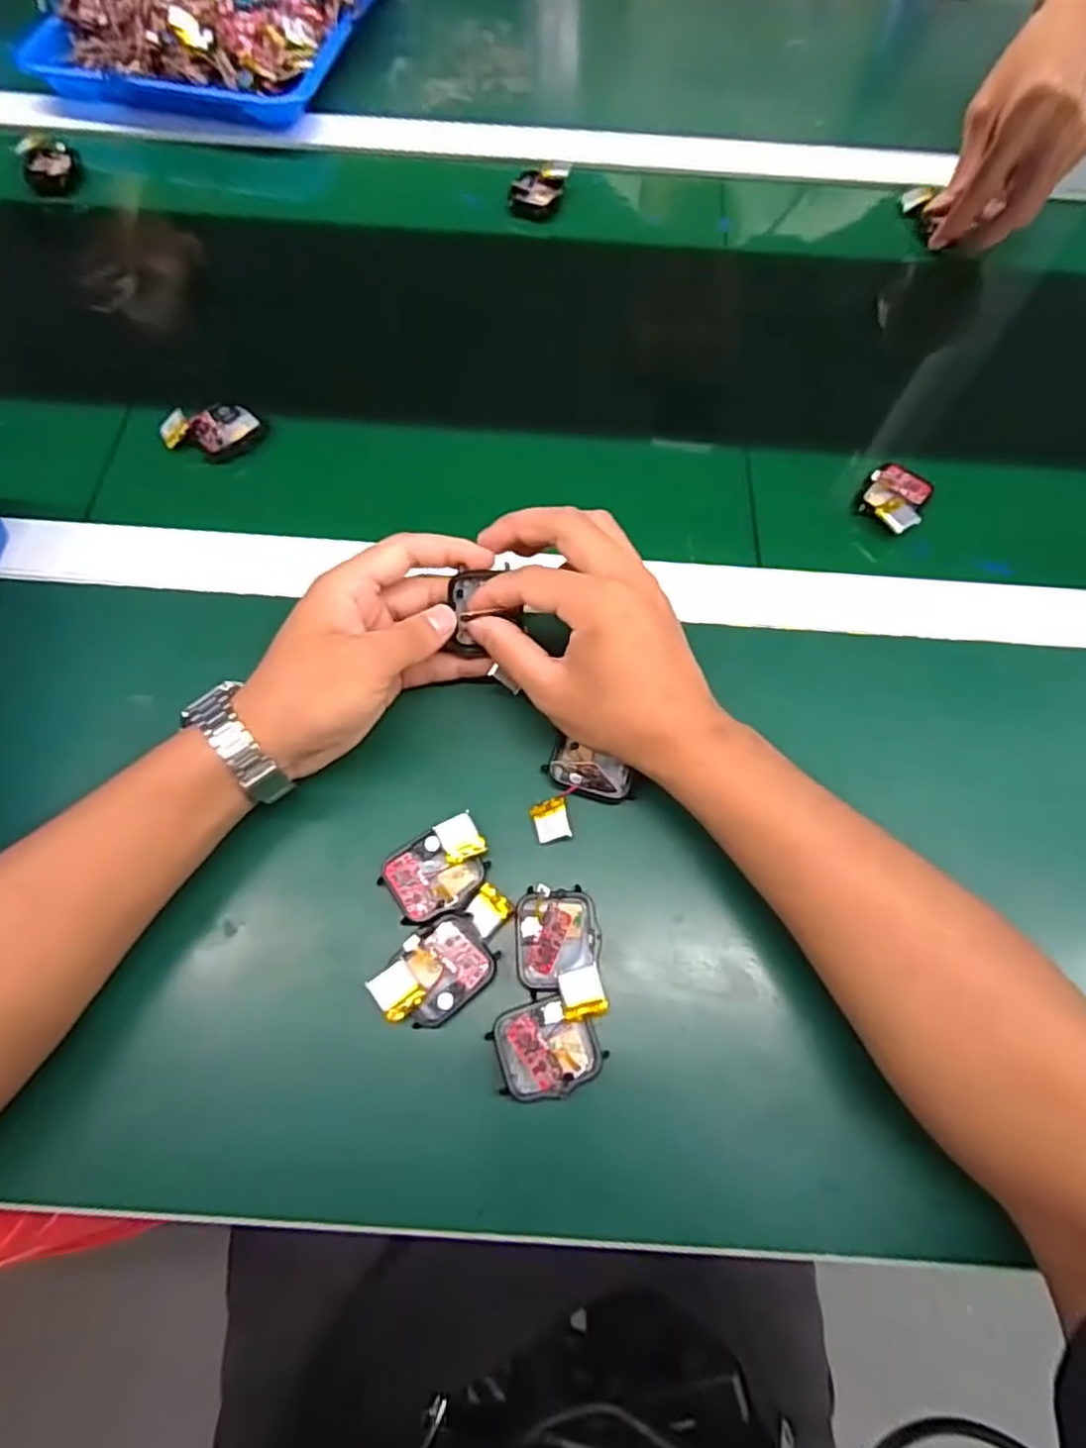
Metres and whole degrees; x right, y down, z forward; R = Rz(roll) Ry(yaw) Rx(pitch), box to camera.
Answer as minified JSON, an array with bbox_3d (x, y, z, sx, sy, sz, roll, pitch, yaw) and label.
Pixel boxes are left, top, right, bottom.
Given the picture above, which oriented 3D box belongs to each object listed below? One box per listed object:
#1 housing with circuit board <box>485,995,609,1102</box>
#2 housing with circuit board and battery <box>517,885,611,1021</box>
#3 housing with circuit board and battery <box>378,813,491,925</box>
[{"bbox_3d":[0.002,0.143,0.298,0.045,0.012,0.039,-15,69,-7],"label":"housing with circuit board"},{"bbox_3d":[0.008,0.104,0.310,0.038,0.018,0.057,-5,68,-4],"label":"housing with circuit board and battery"},{"bbox_3d":[-0.050,0.072,0.328,0.050,0.022,0.037,-33,73,-14],"label":"housing with circuit board and battery"}]

